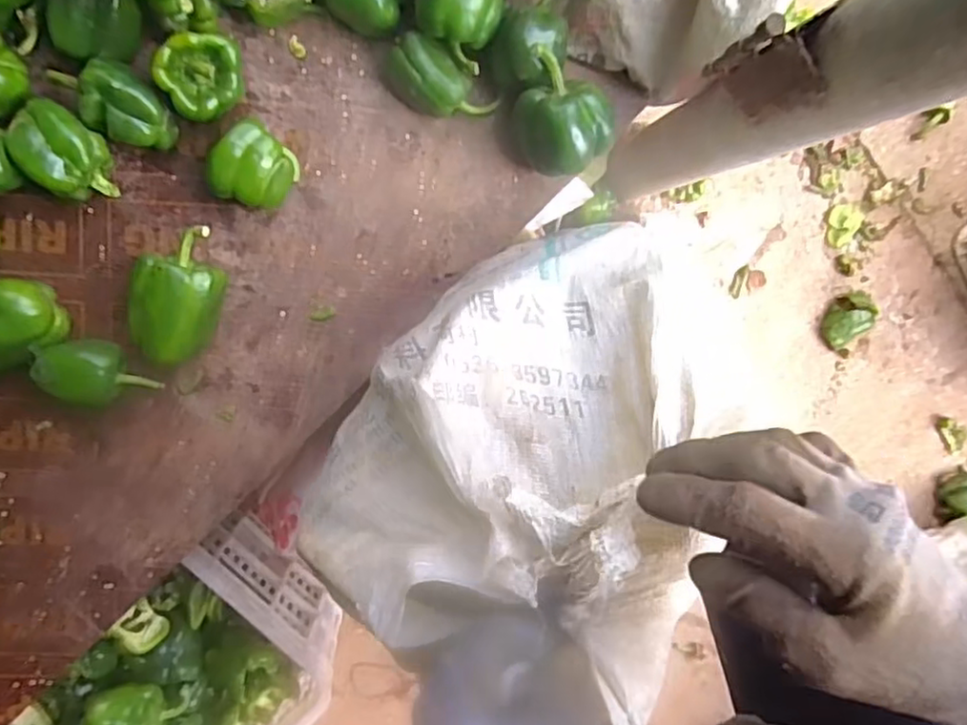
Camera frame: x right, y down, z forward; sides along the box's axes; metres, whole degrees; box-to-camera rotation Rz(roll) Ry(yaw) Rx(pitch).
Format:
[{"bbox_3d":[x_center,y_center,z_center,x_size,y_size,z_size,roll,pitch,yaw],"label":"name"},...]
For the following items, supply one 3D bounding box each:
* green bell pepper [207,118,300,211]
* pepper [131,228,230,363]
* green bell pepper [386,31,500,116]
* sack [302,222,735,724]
[{"bbox_3d":[-0.214,-0.183,0.627,0.066,0.061,0.071,-1,97,-5],"label":"green bell pepper"},{"bbox_3d":[-0.286,-0.064,0.628,0.077,0.078,0.132,18,96,-7],"label":"pepper"},{"bbox_3d":[-0.043,-0.259,0.626,0.097,0.050,0.055,43,92,-8],"label":"green bell pepper"},{"bbox_3d":[0.020,0.026,0.426,0.196,0.254,0.267,19,96,-7],"label":"sack"}]

